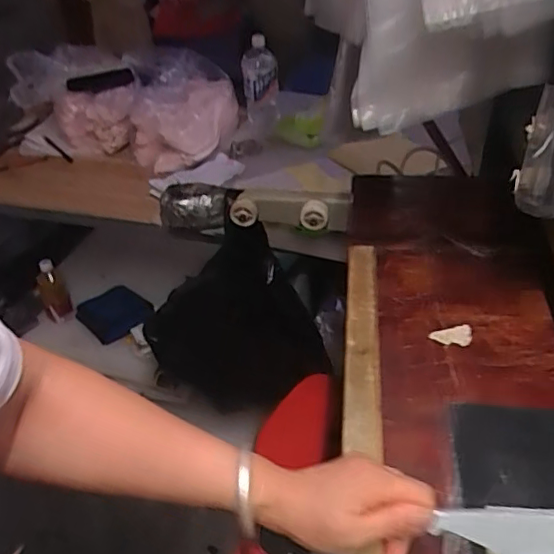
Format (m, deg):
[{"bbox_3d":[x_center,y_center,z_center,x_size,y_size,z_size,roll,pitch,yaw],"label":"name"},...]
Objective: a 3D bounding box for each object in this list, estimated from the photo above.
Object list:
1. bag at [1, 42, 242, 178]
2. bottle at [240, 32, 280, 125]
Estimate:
[{"bbox_3d":[-0.373,-0.407,1.333,0.527,0.183,0.282,7,41,14],"label":"bag"},{"bbox_3d":[-0.039,-0.452,1.317,0.082,0.207,0.082,-3,39,1],"label":"bottle"}]

